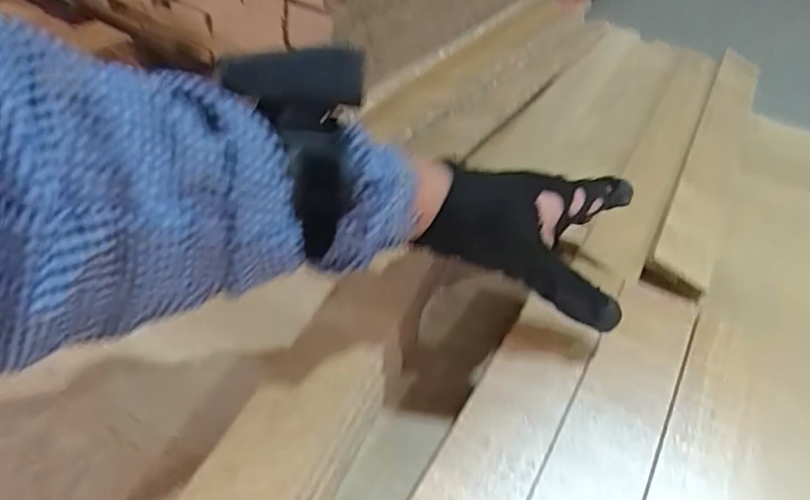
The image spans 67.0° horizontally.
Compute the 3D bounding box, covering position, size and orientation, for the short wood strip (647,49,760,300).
[{"bbox_3d":[0.319,-0.107,0.623,0.047,0.019,0.448,23,44,18],"label":"short wood strip"}]

